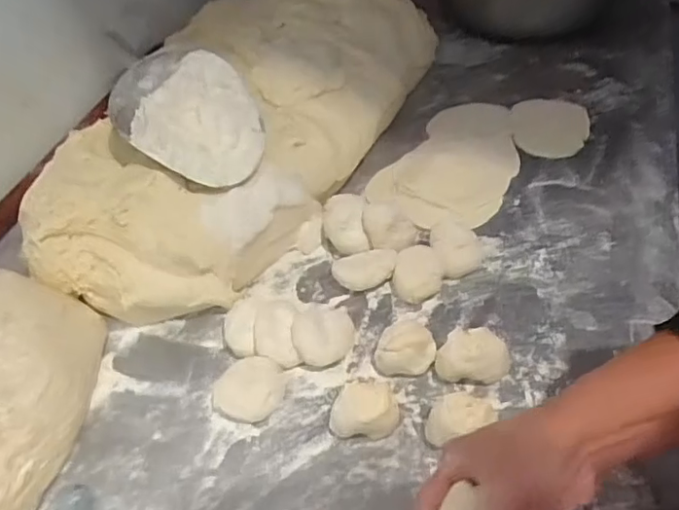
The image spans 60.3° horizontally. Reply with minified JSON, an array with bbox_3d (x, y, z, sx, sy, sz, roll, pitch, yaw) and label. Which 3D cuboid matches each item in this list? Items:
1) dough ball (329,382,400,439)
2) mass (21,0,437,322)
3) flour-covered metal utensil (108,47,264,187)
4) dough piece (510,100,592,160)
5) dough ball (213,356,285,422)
[{"bbox_3d":[0.021,0.139,0.527,0.060,0.041,0.043,-10,48,-4],"label":"dough ball"},{"bbox_3d":[-0.131,-0.184,0.755,0.308,0.154,0.598,21,54,23],"label":"mass"},{"bbox_3d":[-0.168,-0.163,0.661,0.199,0.052,0.151,25,55,25],"label":"flour-covered metal utensil"},{"bbox_3d":[0.287,-0.178,0.799,0.102,0.007,0.124,6,49,11],"label":"dough piece"},{"bbox_3d":[-0.086,0.127,0.557,0.062,0.024,0.056,-1,48,5],"label":"dough ball"}]

